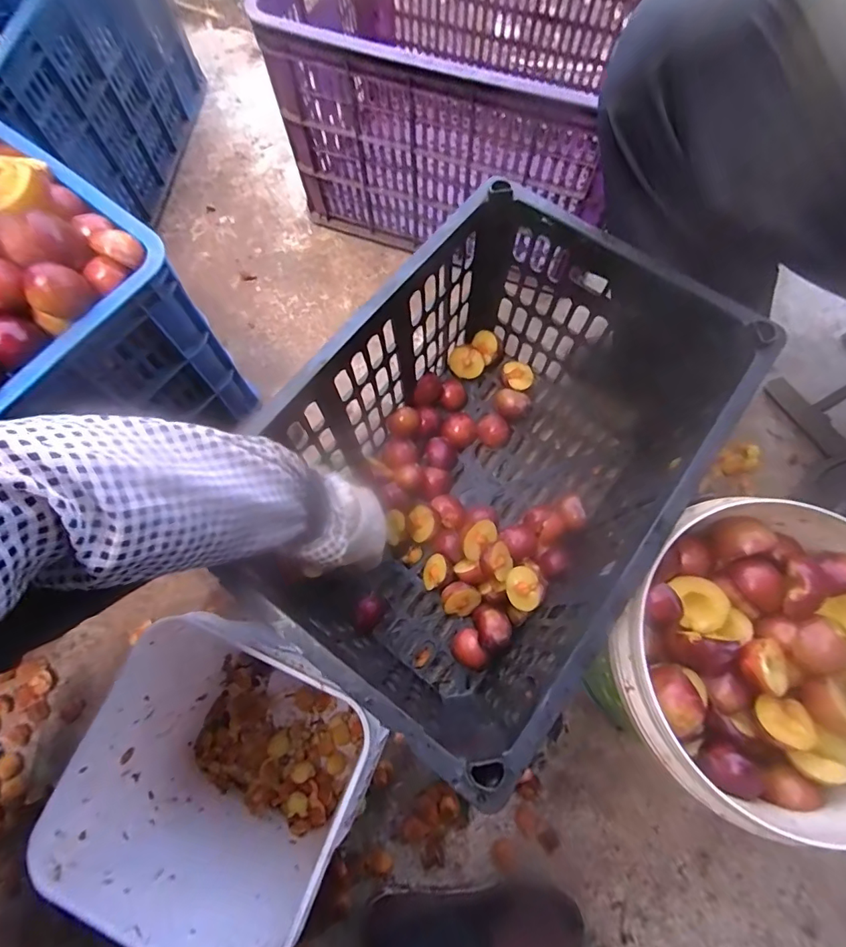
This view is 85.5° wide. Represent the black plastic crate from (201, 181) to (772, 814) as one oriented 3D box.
[{"bbox_3d":[0.069,-0.015,0.539,0.321,0.280,0.465,36,76,11],"label":"black plastic crate"}]

